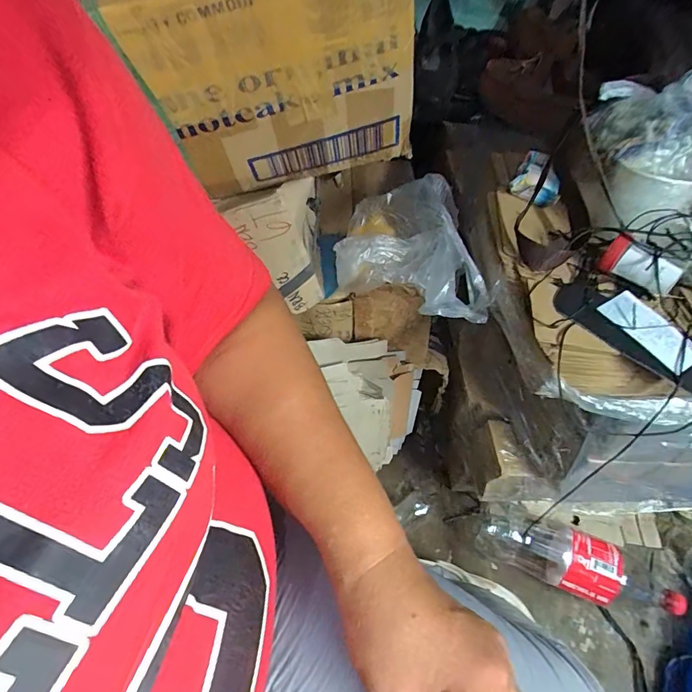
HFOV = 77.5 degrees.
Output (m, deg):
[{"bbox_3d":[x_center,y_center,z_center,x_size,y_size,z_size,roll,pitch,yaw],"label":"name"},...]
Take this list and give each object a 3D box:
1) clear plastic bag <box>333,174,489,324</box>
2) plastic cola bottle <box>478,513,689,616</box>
[{"bbox_3d":[0.065,-0.118,0.517,0.152,0.086,0.204,-8,52,-9],"label":"clear plastic bag"},{"bbox_3d":[0.359,0.341,0.677,0.301,0.093,0.091,19,53,13],"label":"plastic cola bottle"}]

